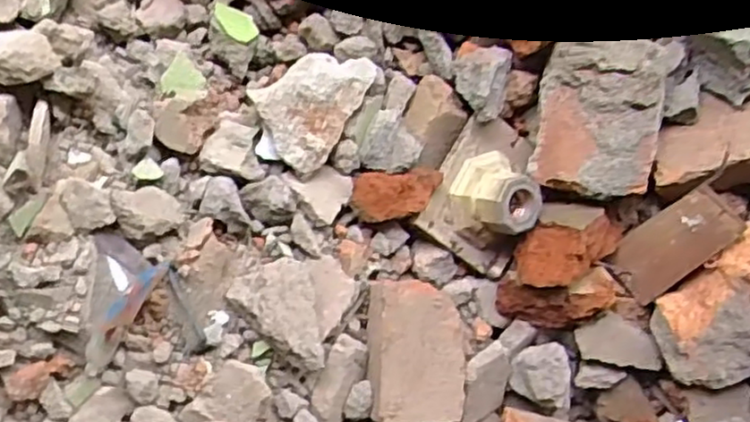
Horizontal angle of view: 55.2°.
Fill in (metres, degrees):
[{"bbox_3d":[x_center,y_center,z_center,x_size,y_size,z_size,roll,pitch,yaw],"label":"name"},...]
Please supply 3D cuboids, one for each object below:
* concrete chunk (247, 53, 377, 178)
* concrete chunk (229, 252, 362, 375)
[{"bbox_3d":[-0.048,-0.096,0.642,0.114,0.024,0.085,-37,98,-17],"label":"concrete chunk"},{"bbox_3d":[-0.067,0.072,0.616,0.092,0.107,0.046,42,138,-16],"label":"concrete chunk"}]

